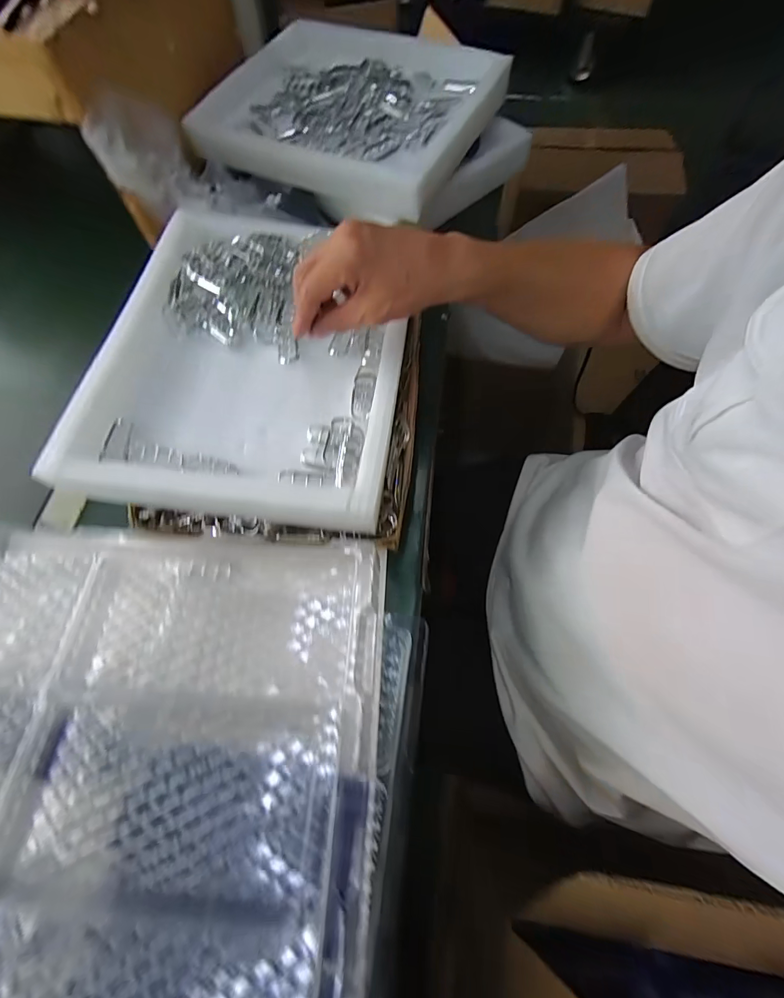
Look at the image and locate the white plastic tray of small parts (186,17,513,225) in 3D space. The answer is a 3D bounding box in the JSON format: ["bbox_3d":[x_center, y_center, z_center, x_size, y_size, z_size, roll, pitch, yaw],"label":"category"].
[{"bbox_3d":[-0.060,-0.533,0.542,0.368,0.051,0.277,25,69,11],"label":"white plastic tray of small parts"}]

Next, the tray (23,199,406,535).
[{"bbox_3d":[-0.134,-0.152,0.392,0.282,0.046,0.347,6,68,4],"label":"tray"}]

